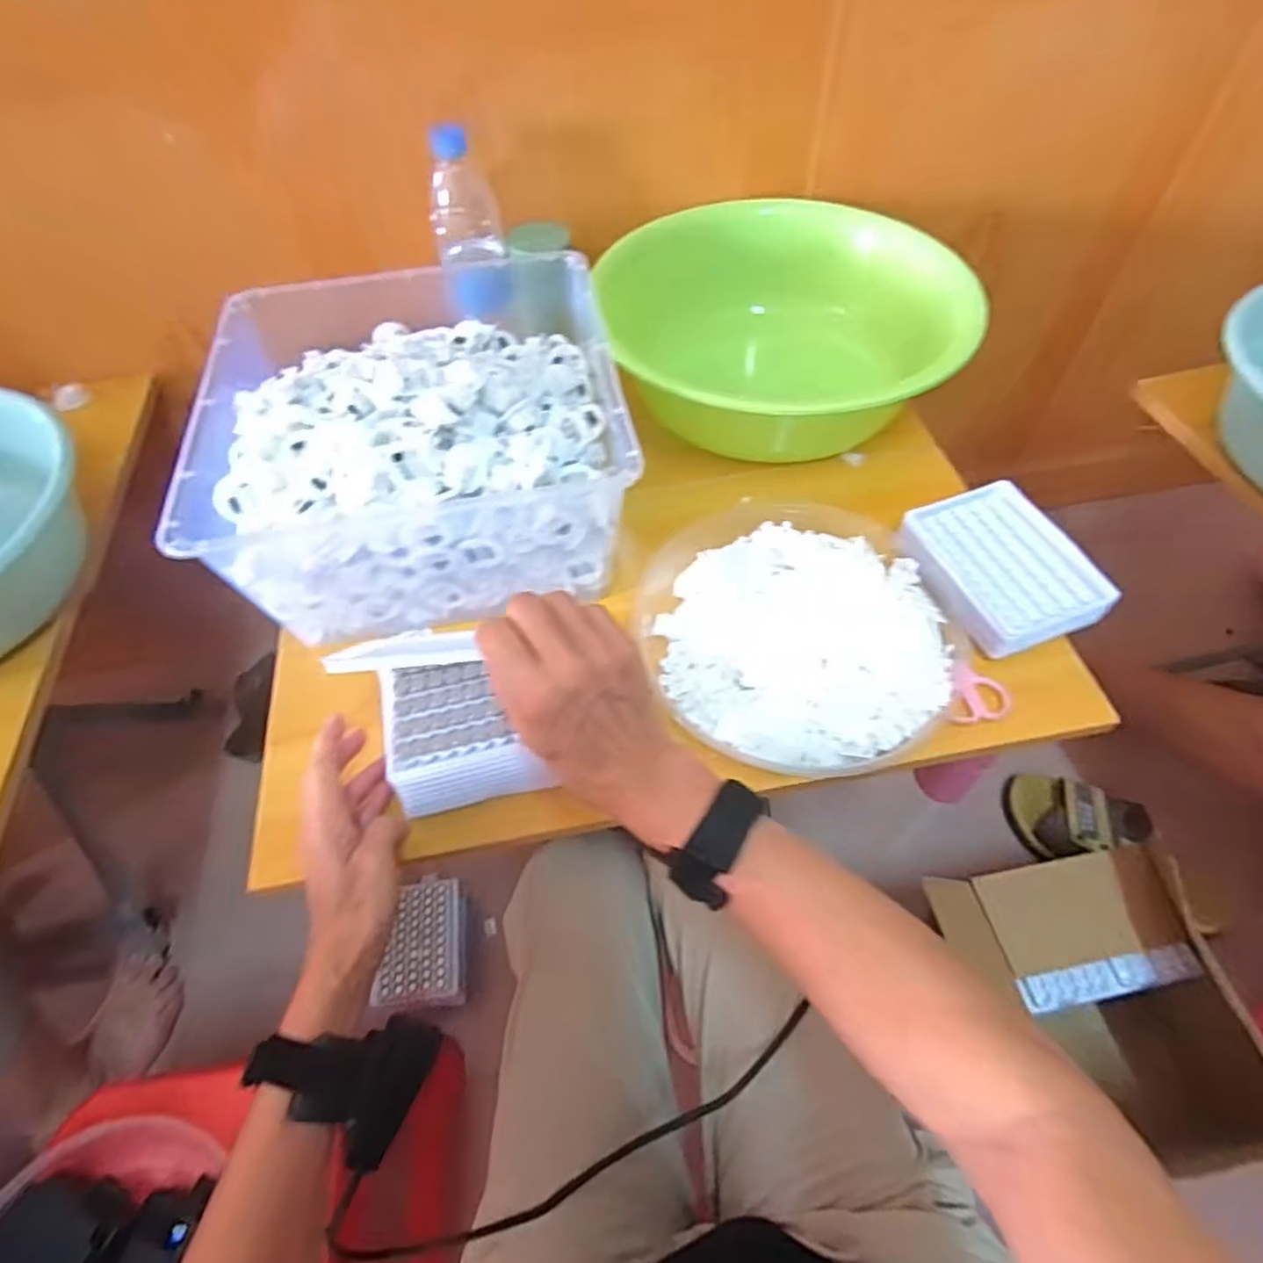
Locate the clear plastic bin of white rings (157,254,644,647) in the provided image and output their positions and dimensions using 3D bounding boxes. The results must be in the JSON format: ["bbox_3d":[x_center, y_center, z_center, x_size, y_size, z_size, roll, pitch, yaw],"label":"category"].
[{"bbox_3d":[-0.168,-0.169,0.575,0.302,0.133,0.313,-10,56,-4],"label":"clear plastic bin of white rings"}]

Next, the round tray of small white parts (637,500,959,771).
[{"bbox_3d":[0.118,-0.013,0.529,0.212,0.035,0.250,-15,57,-7],"label":"round tray of small white parts"}]

